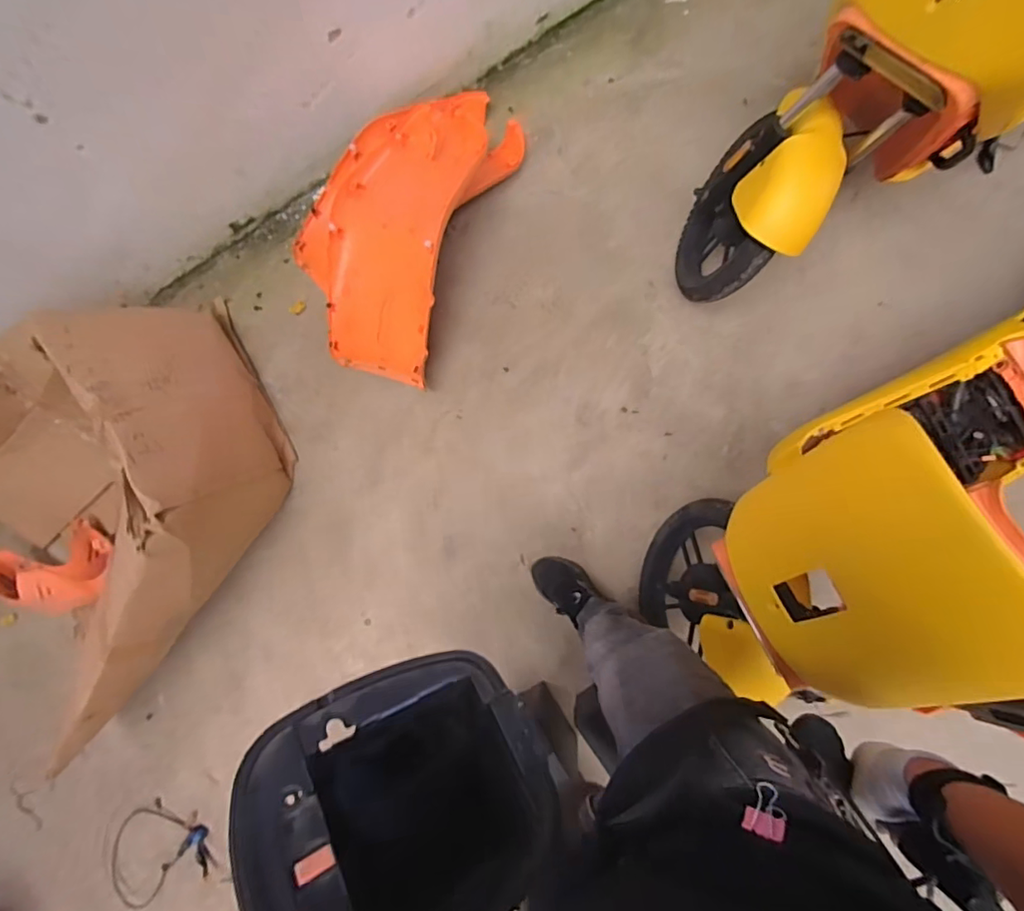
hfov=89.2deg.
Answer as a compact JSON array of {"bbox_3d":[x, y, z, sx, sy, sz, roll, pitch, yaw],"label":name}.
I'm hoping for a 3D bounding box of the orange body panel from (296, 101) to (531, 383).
[{"bbox_3d":[-0.312,-0.594,1.303,0.471,0.220,0.750,21,90,7],"label":"orange body panel"}]

